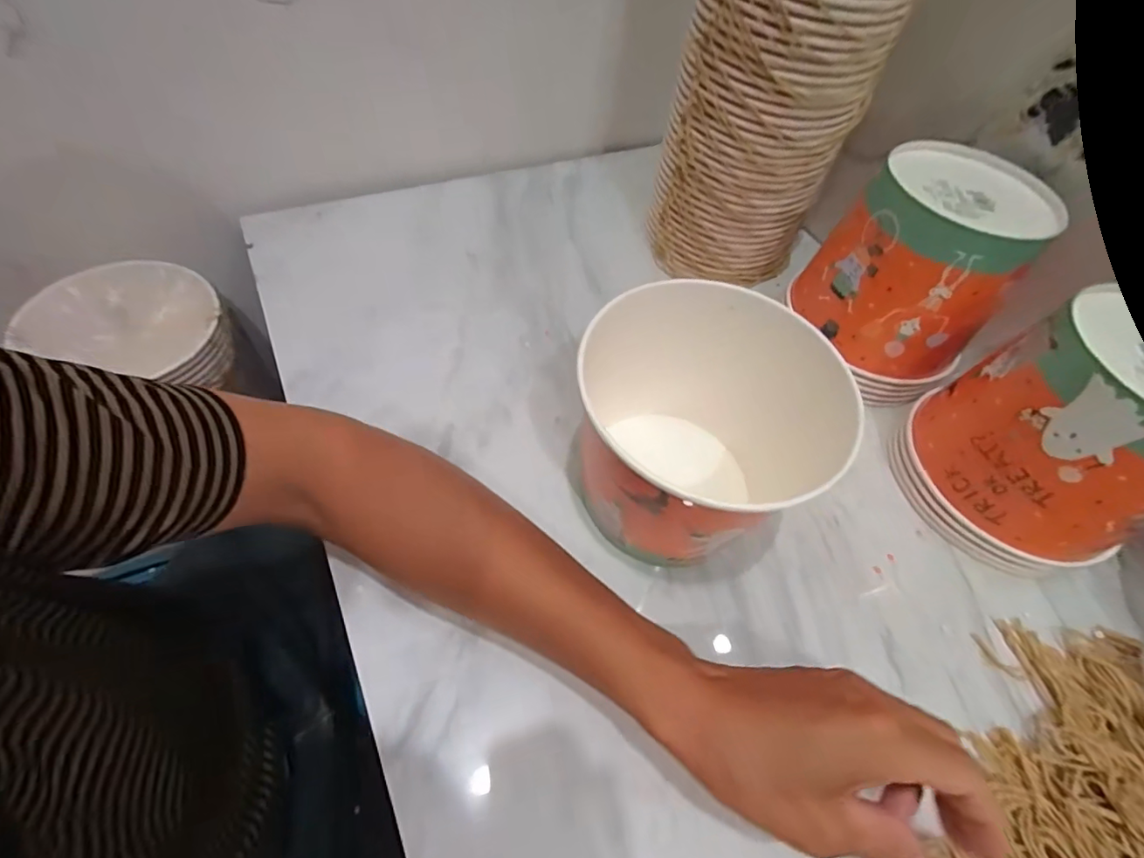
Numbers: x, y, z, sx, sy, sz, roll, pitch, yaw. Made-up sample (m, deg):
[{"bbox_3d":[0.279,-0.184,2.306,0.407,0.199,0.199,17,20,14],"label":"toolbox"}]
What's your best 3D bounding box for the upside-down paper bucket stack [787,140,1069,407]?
[{"bbox_3d":[0.286,-0.135,0.431,0.134,0.141,0.146,-37,67,-27],"label":"upside-down paper bucket stack"}]

